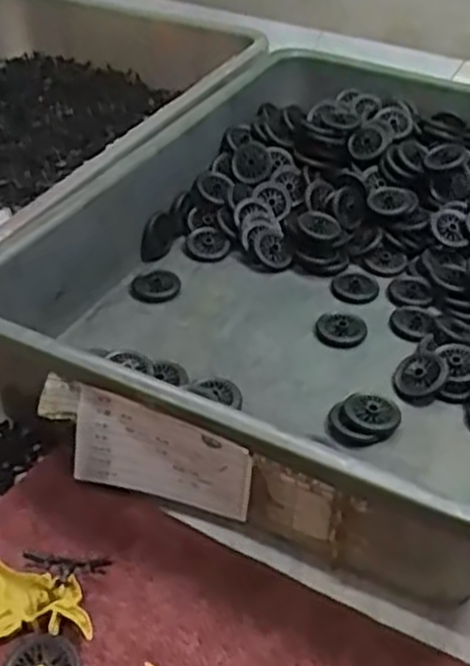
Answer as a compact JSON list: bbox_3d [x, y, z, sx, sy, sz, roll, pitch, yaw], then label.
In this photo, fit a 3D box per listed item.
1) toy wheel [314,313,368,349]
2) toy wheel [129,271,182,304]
[{"bbox_3d":[0.081,-0.003,0.604,0.038,0.009,0.033,10,42,10],"label":"toy wheel"},{"bbox_3d":[-0.066,-0.038,0.642,0.041,0.007,0.041,1,39,-1],"label":"toy wheel"}]

